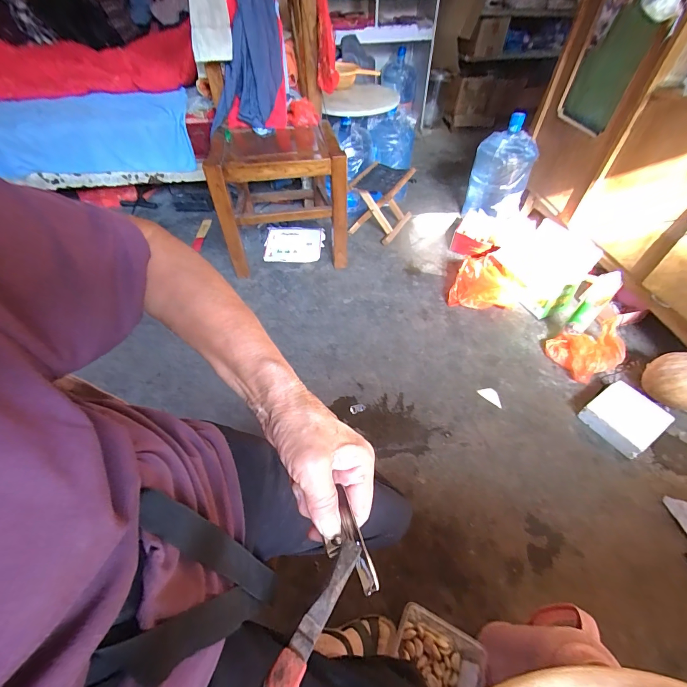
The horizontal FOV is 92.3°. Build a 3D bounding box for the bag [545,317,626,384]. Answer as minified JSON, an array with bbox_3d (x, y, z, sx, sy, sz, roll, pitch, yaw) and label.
[{"bbox_3d":[0.834,0.017,1.124,0.207,0.121,0.180,-19,53,-15],"label":"bag"}]

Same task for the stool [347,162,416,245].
[{"bbox_3d":[0.184,-0.717,1.679,0.283,0.274,0.326,20,53,16],"label":"stool"}]

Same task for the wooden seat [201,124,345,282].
[{"bbox_3d":[-0.272,-0.645,1.434,0.507,0.438,0.441,-8,51,-7],"label":"wooden seat"}]

